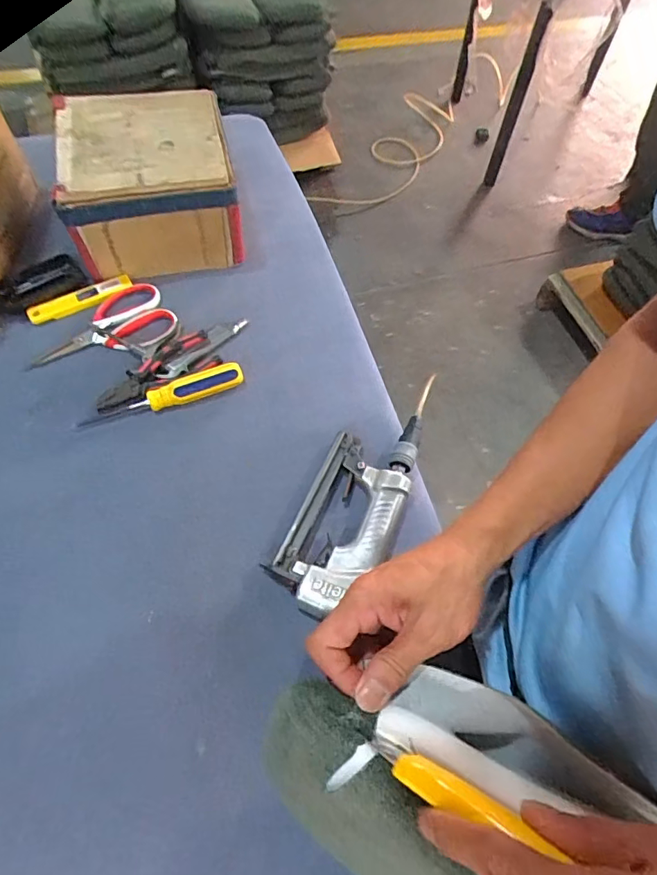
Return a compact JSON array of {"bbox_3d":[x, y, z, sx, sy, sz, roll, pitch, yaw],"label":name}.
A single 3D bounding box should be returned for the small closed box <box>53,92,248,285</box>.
[{"bbox_3d":[-0.242,-0.345,0.689,0.212,0.134,0.203,-11,62,-10],"label":"small closed box"}]

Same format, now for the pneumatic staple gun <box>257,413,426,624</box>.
[{"bbox_3d":[0.026,0.068,0.536,0.114,0.041,0.249,24,62,9],"label":"pneumatic staple gun"}]

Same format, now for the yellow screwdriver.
[{"bbox_3d":[-0.196,-0.050,0.592,0.192,0.027,0.031,-20,64,-14],"label":"yellow screwdriver"}]

